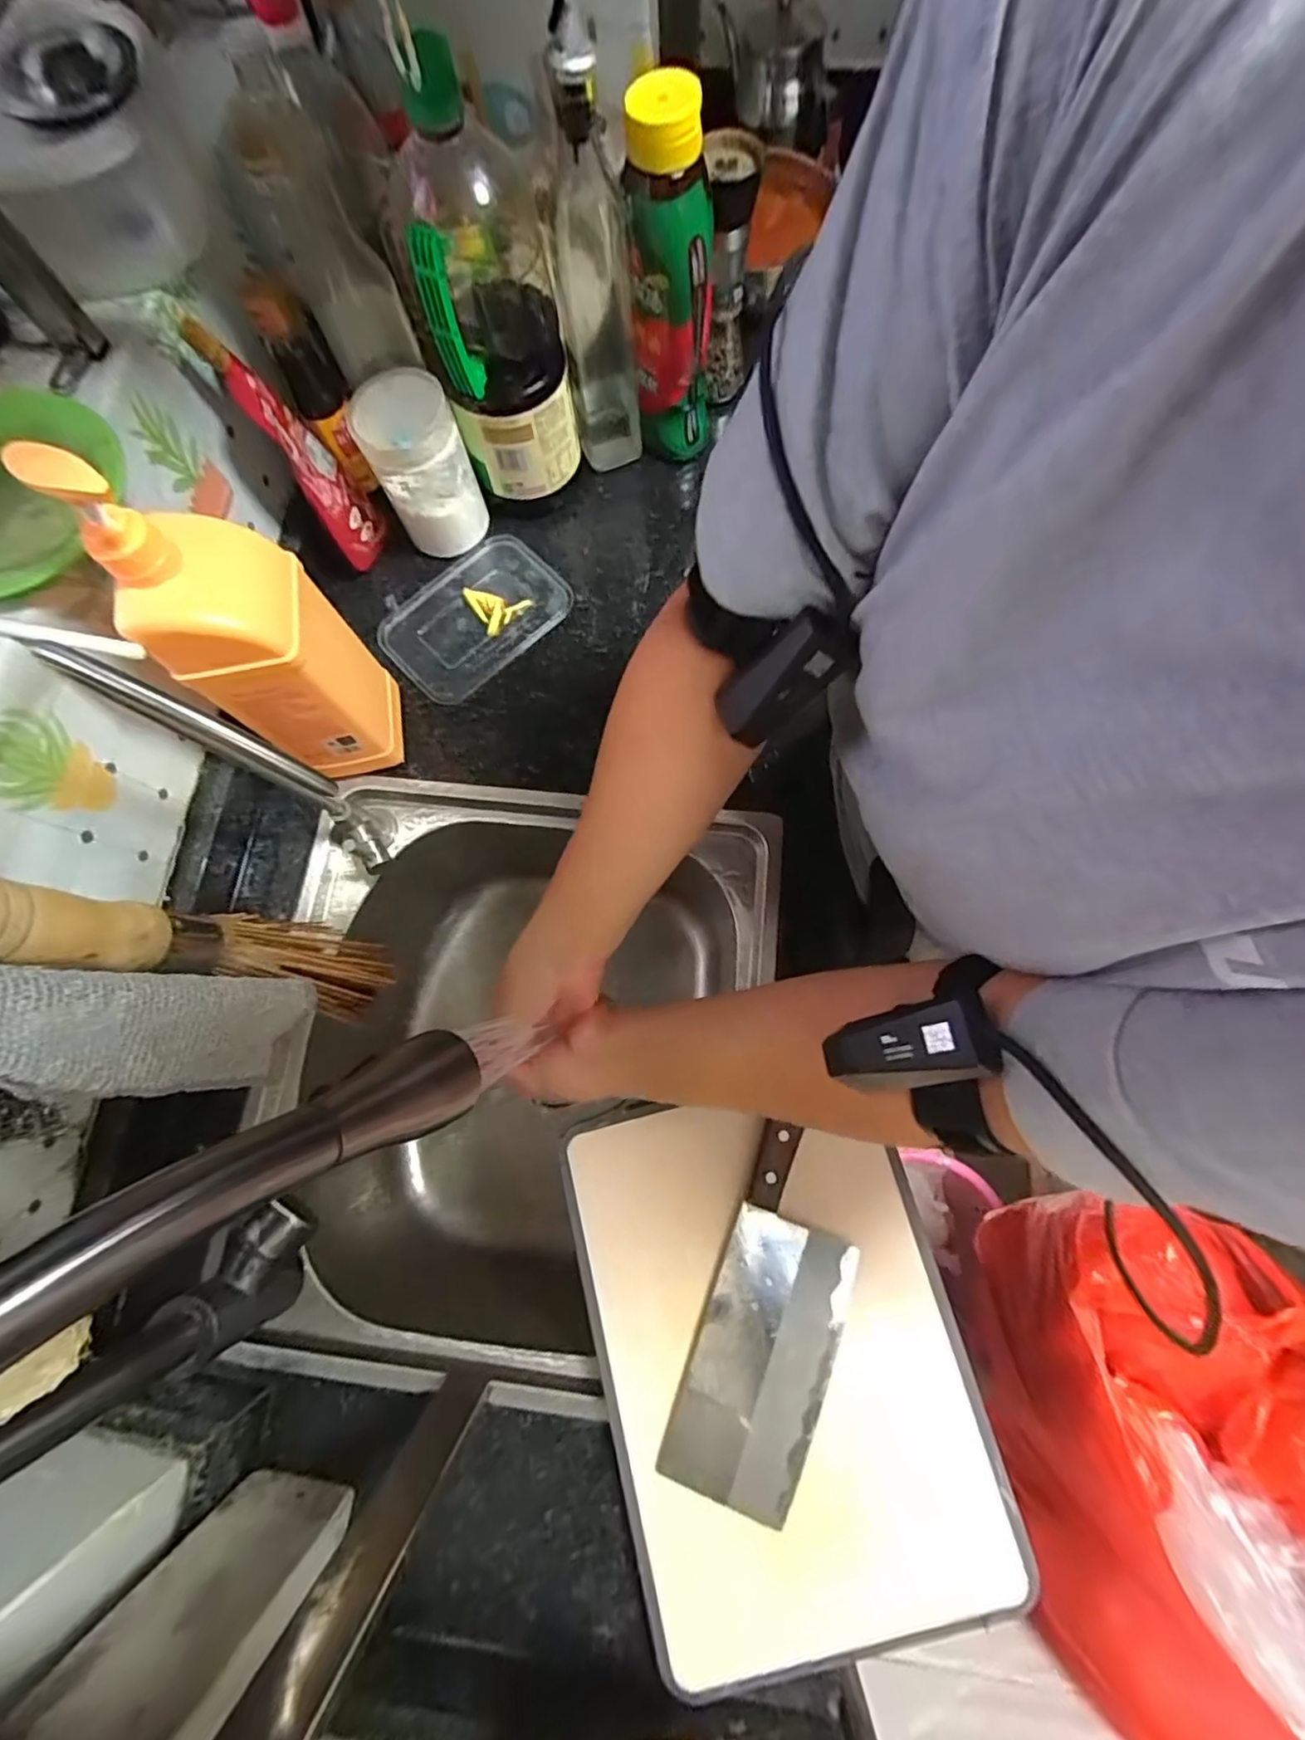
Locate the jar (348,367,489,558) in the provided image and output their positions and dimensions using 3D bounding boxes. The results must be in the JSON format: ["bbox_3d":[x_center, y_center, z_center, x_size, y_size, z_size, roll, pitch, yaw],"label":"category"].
[{"bbox_3d":[-0.205,-0.361,0.567,0.080,0.129,0.069,-23,76,-4],"label":"jar"}]

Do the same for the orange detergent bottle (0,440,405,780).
[{"bbox_3d":[-0.267,-0.161,0.439,0.080,0.282,0.087,-10,75,-1],"label":"orange detergent bottle"}]

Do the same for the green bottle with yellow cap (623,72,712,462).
[{"bbox_3d":[0.016,-0.472,0.532,0.064,0.248,0.059,-1,76,2],"label":"green bottle with yellow cap"}]

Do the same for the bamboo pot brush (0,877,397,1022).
[{"bbox_3d":[-0.197,0.035,0.286,0.047,0.237,0.042,20,77,7],"label":"bamboo pot brush"}]

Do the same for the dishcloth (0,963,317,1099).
[{"bbox_3d":[-0.197,0.056,0.225,0.034,0.187,0.047,-1,76,2],"label":"dishcloth"}]

